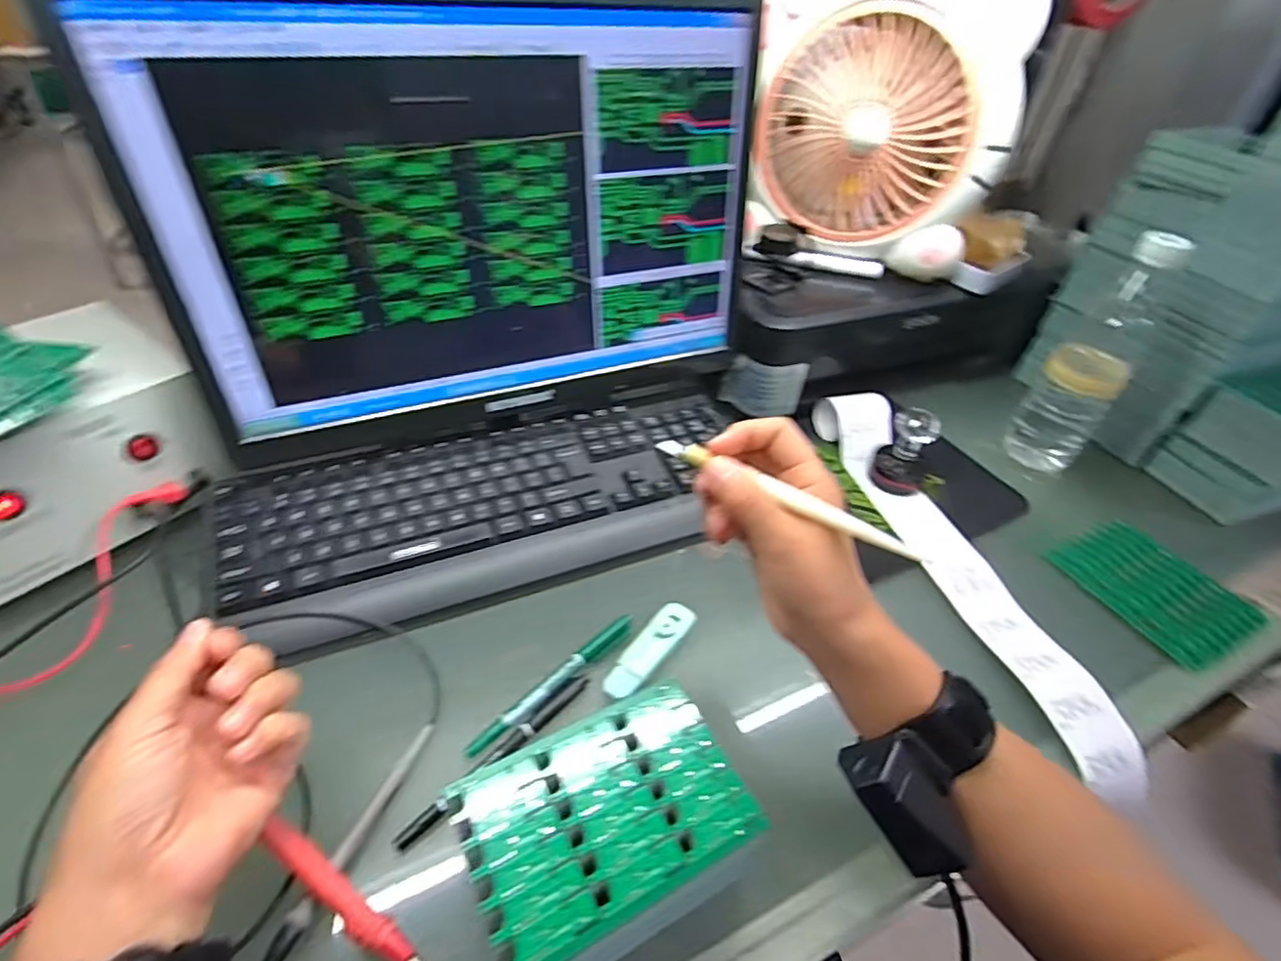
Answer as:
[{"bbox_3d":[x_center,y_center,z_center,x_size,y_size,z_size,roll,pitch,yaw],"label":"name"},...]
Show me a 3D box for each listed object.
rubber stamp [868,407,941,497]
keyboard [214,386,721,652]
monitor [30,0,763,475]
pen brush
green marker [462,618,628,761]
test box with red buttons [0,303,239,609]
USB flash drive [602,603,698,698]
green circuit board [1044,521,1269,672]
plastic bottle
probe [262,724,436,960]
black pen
[{"bbox_3d":[0.246,-0.029,0.569,0.051,0.072,0.044,26,46,21],"label":"rubber stamp"},{"bbox_3d":[-0.111,0.022,0.514,0.404,0.040,0.155,-15,56,-21],"label":"keyboard"},{"bbox_3d":[-0.114,-0.178,0.474,0.438,0.309,0.081,-15,46,-22],"label":"monitor"},{"bbox_3d":[0.074,0.007,0.320,0.149,0.009,0.012,24,45,21],"label":"pen brush"},{"bbox_3d":[-0.055,0.133,0.410,0.014,0.011,0.135,34,49,28],"label":"green marker"},{"bbox_3d":[-0.420,-0.017,0.441,0.196,0.135,0.124,-26,51,-31],"label":"test box with red buttons"},{"bbox_3d":[0.007,0.115,0.426,0.027,0.008,0.085,29,47,23],"label":"USB flash drive"},{"bbox_3d":[0.418,0.088,0.506,0.091,0.015,0.125,-12,45,-19],"label":"green circuit board"},{"bbox_3d":[0.419,-0.109,0.569,0.065,0.218,0.061,34,49,28],"label":"plastic bottle"},{"bbox_3d":[-0.154,0.193,0.329,0.010,0.007,0.139,18,44,12],"label":"probe"},{"bbox_3d":[-0.085,0.165,0.374,0.012,0.008,0.139,34,49,28],"label":"black pen"}]

